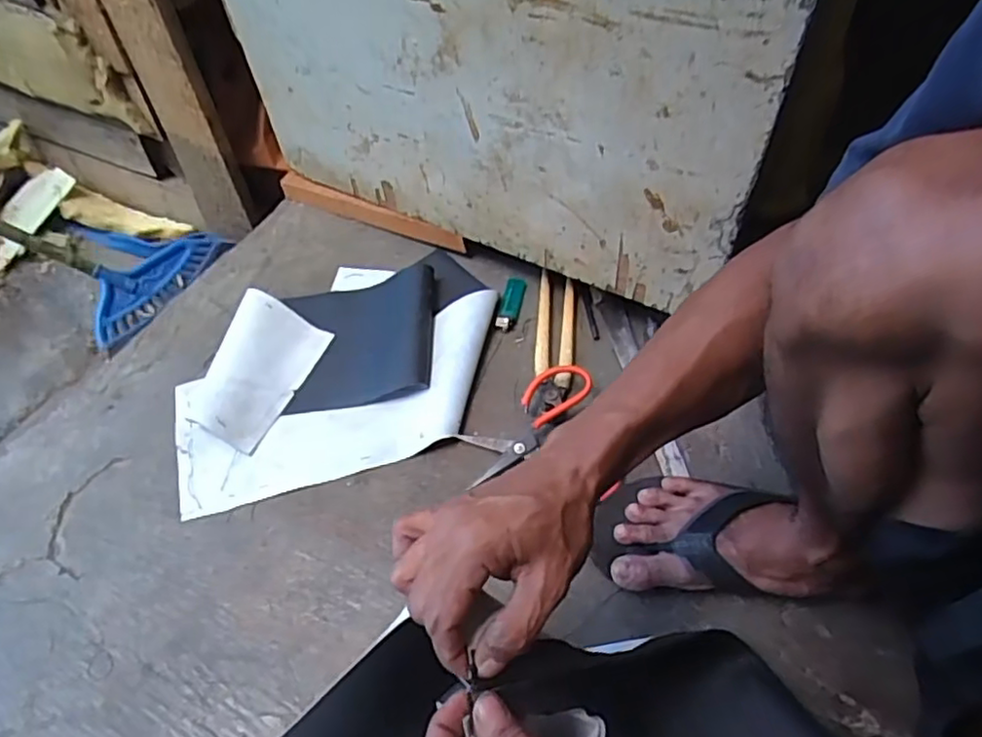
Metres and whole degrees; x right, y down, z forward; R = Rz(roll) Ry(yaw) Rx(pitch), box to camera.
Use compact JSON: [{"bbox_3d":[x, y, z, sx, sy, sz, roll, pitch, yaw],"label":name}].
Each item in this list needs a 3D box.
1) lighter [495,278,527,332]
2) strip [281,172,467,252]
[{"bbox_3d":[0.025,-0.079,0.819,0.026,0.014,0.082,9,55,9],"label":"lighter"},{"bbox_3d":[-0.171,-0.219,0.911,0.302,0.040,0.013,20,46,15],"label":"strip"}]

